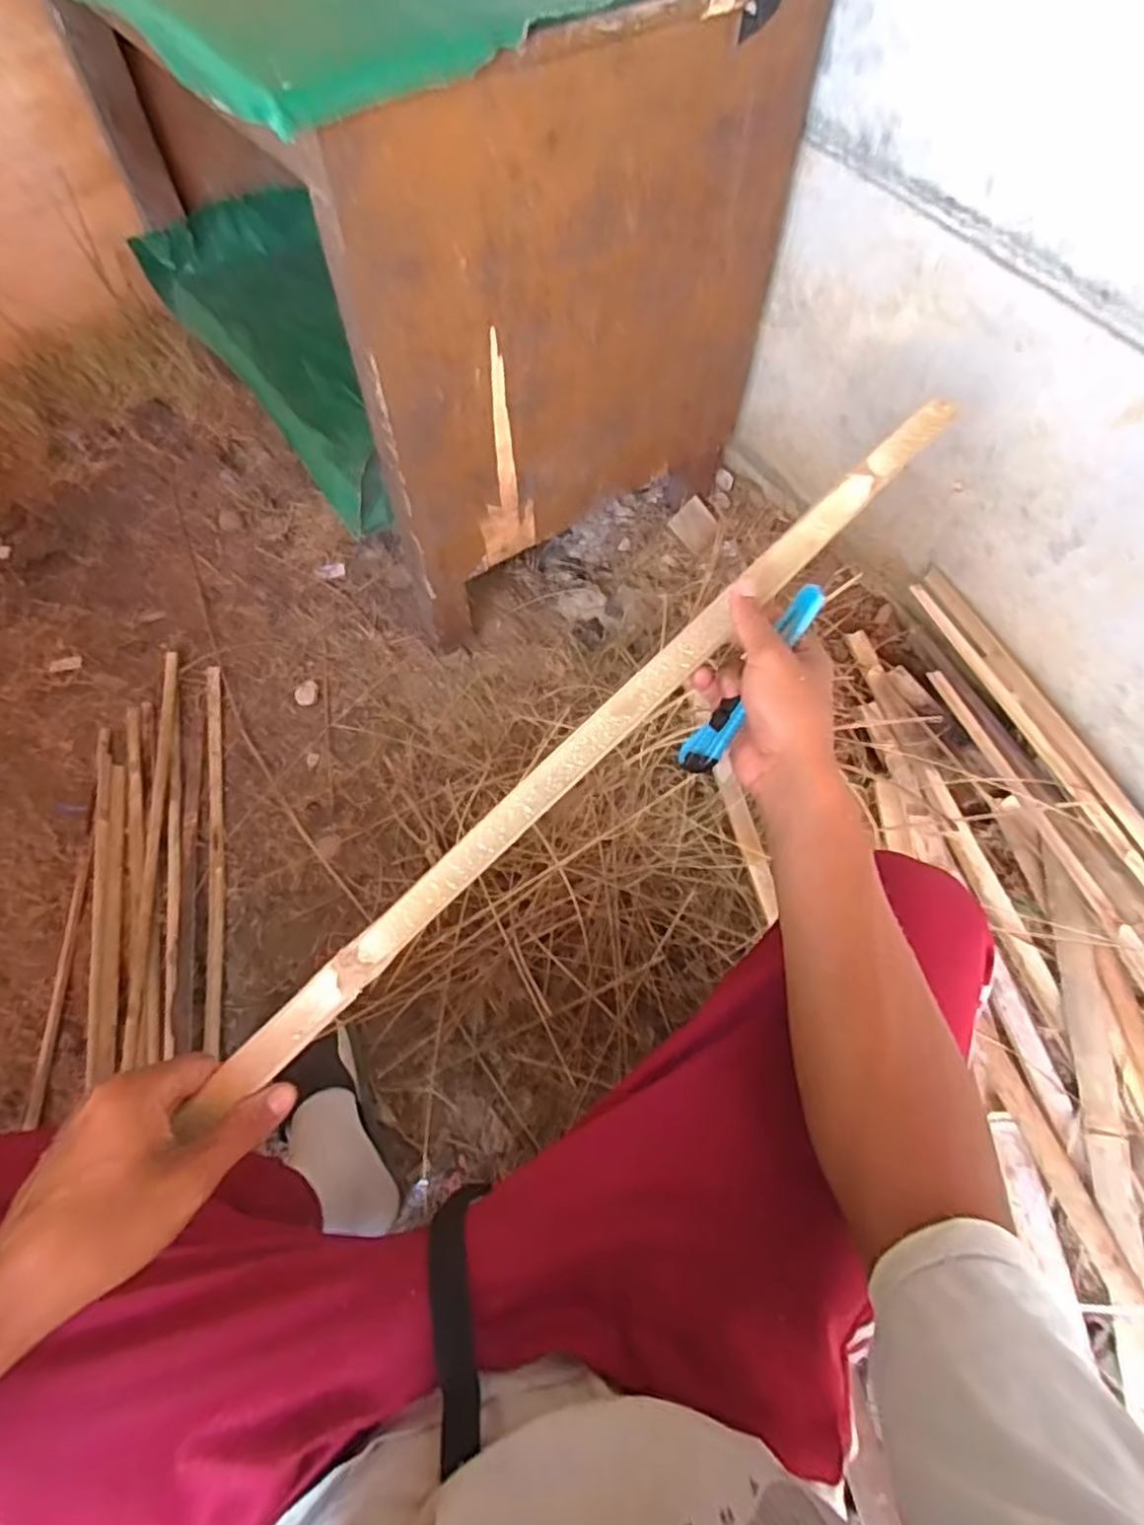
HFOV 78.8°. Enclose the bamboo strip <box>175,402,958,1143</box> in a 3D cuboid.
[{"bbox_3d":[0.035,-0.034,0.437,0.026,0.011,0.645,44,77,11],"label":"bamboo strip"}]

